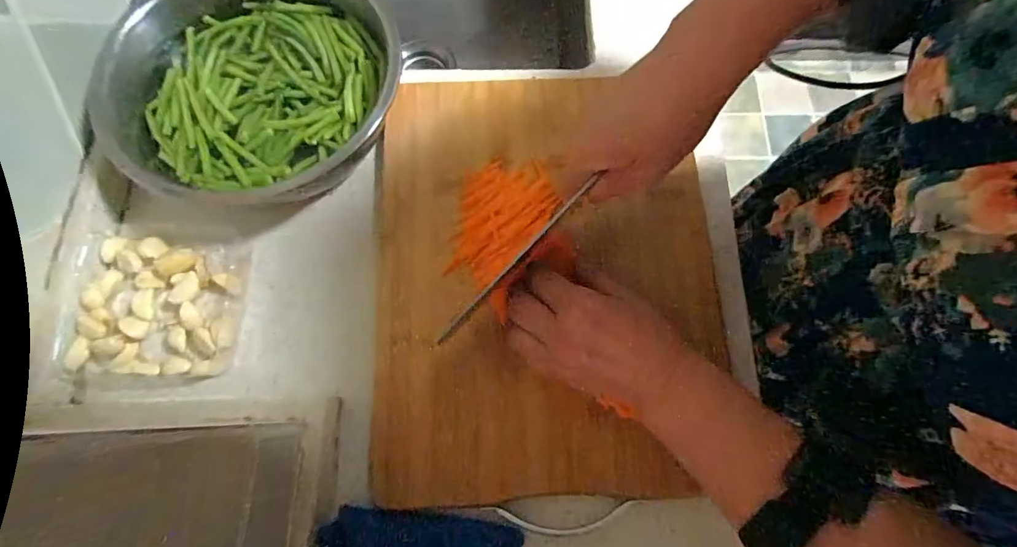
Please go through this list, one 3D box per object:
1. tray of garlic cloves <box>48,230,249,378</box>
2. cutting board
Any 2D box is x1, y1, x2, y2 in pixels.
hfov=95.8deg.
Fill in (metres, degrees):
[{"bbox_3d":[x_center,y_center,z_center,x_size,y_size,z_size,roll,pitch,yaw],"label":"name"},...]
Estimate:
[{"bbox_3d":[-0.307,0.027,0.407,0.142,0.031,0.125,-1,73,0],"label":"tray of garlic cloves"},{"bbox_3d":[0.029,-0.009,0.408,0.293,0.022,0.381,-3,73,-1],"label":"cutting board"}]

